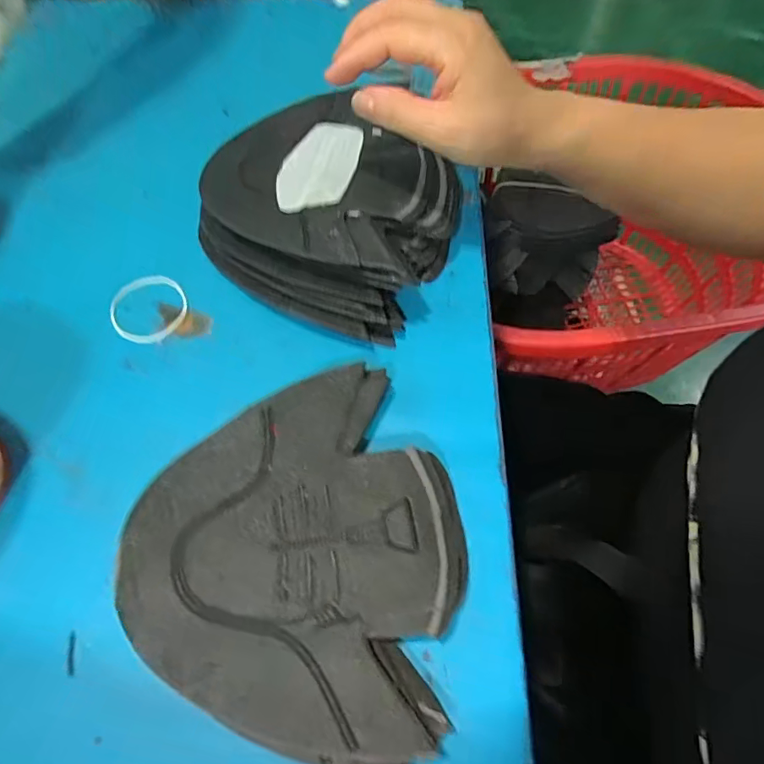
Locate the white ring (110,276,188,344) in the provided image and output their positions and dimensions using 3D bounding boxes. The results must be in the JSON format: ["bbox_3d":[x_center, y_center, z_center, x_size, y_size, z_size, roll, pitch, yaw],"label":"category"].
[{"bbox_3d":[-0.167,-0.054,0.357,0.053,0.004,0.055,0,62,-1],"label":"white ring"}]

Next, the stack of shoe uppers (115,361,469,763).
[{"bbox_3d":[-0.044,0.083,0.275,0.172,0.027,0.187,9,62,4],"label":"stack of shoe uppers"}]

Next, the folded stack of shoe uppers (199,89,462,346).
[{"bbox_3d":[-0.044,-0.131,0.364,0.195,0.050,0.157,36,67,16],"label":"folded stack of shoe uppers"}]

